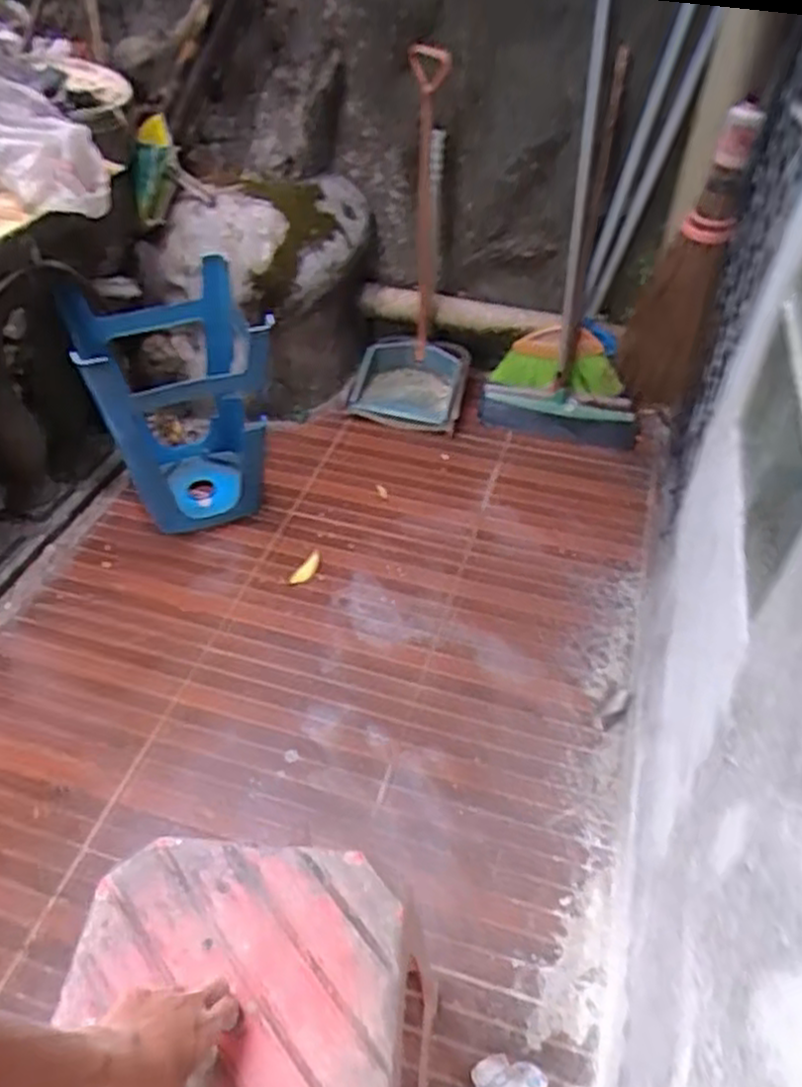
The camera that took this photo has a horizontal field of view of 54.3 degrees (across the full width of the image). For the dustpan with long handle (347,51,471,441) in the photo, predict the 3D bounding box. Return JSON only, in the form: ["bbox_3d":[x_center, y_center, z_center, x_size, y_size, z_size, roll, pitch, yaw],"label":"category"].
[{"bbox_3d":[0.039,-0.665,1.815,0.308,0.833,0.377,6,45,4],"label":"dustpan with long handle"}]

